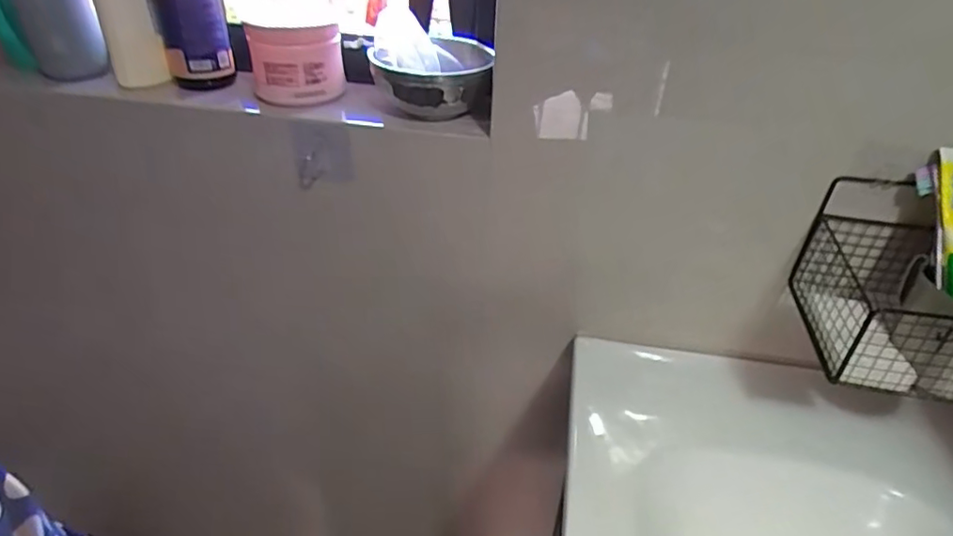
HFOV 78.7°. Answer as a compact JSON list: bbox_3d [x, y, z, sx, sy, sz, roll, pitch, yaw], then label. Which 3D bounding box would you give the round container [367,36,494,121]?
[{"bbox_3d":[-0.048,-0.204,0.632,0.126,0.058,0.140,-4,35,-14],"label":"round container"}]

